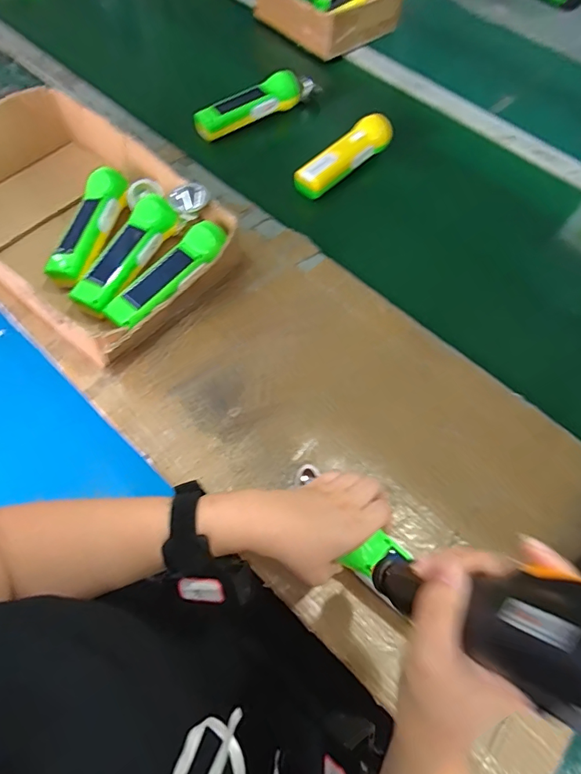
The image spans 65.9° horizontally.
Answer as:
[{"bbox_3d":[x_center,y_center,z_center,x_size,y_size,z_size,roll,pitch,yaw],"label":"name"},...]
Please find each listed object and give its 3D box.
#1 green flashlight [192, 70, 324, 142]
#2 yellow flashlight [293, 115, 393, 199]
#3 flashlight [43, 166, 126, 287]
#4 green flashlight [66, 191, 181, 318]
[{"bbox_3d":[-0.047,-0.454,0.715,0.222,0.042,0.045,-34,70,-19],"label":"green flashlight"},{"bbox_3d":[0.076,-0.339,0.665,0.166,0.051,0.051,-40,72,-20],"label":"yellow flashlight"},{"bbox_3d":[-0.243,-0.198,0.548,0.057,0.039,0.165,10,63,1],"label":"flashlight"},{"bbox_3d":[-0.190,-0.156,0.525,0.050,0.032,0.158,25,64,9],"label":"green flashlight"}]

